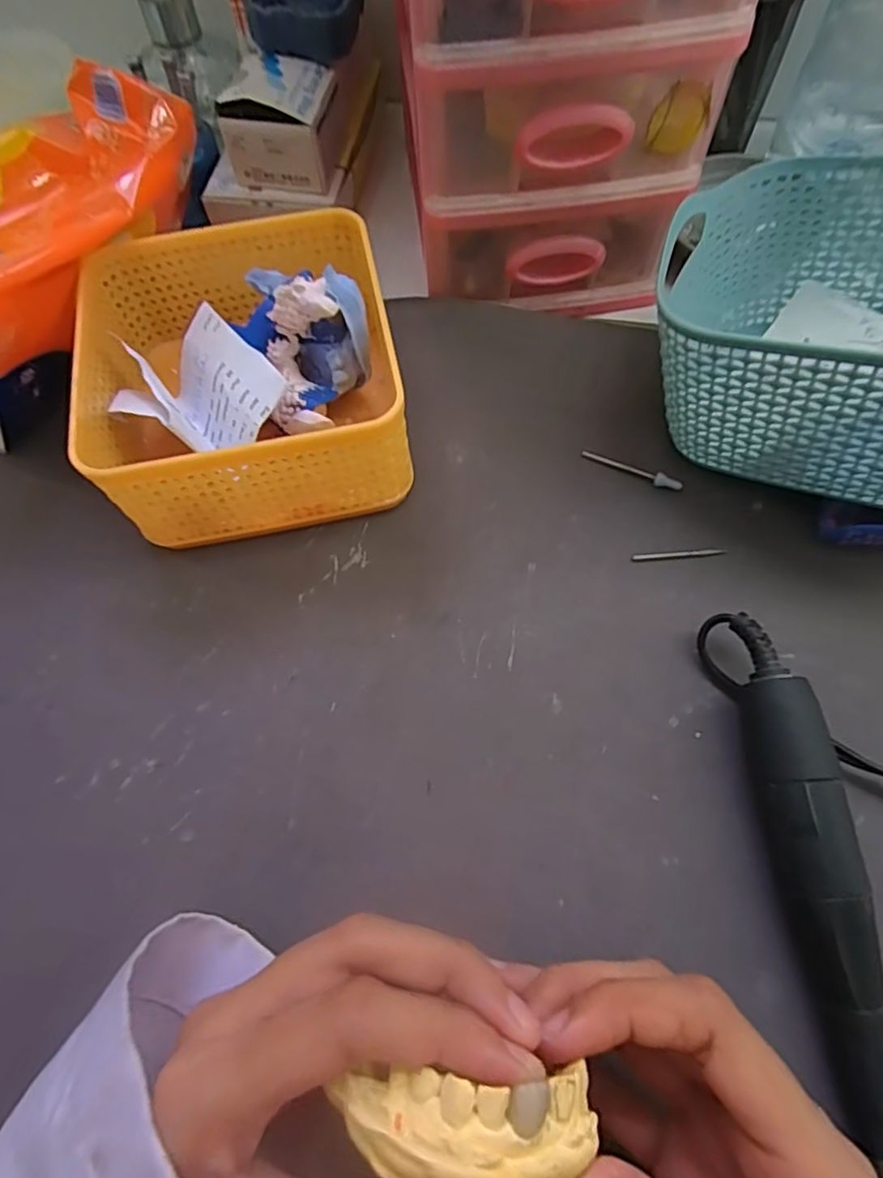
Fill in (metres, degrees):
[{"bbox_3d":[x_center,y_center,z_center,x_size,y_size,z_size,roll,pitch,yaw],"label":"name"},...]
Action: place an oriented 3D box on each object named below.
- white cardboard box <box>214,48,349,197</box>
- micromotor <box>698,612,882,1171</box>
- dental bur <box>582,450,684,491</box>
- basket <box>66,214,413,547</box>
[{"bbox_3d":[-0.083,-0.266,0.339,0.057,0.041,0.067,13,67,8],"label":"white cardboard box"},{"bbox_3d":[0.128,0.093,0.210,0.024,0.032,0.177,-6,66,0],"label":"micromotor"},{"bbox_3d":[0.091,-0.057,0.290,0.049,0.004,0.005,26,70,13],"label":"dental bur"},{"bbox_3d":[-0.087,-0.098,0.283,0.131,0.066,0.133,-12,67,-2],"label":"basket"}]

